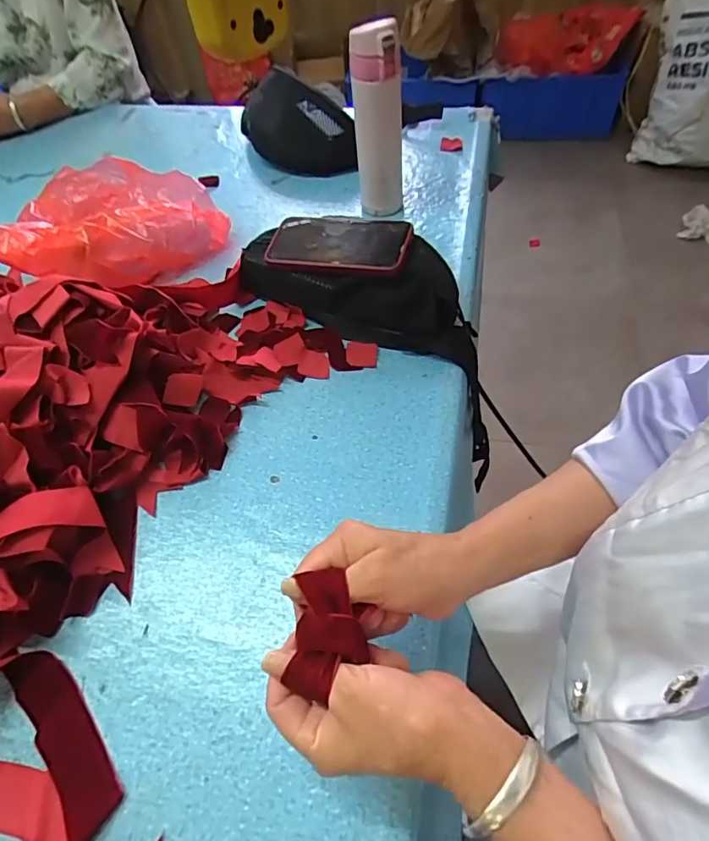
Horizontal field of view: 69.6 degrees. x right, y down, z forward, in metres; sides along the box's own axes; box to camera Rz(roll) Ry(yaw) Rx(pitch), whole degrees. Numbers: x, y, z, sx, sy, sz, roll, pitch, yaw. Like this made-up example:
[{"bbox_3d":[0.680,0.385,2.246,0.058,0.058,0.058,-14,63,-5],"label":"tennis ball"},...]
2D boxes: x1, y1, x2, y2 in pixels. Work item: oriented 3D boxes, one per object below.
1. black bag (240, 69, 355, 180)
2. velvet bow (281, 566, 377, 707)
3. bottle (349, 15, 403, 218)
[{"bbox_3d":[-0.088,-0.466,0.807,0.092,0.093,0.205,-41,61,-21],"label":"black bag"},{"bbox_3d":[-0.015,0.132,0.320,0.044,0.017,0.071,2,56,7],"label":"velvet bow"},{"bbox_3d":[0.031,-0.368,0.648,0.059,0.227,0.063,-1,55,5],"label":"bottle"}]

